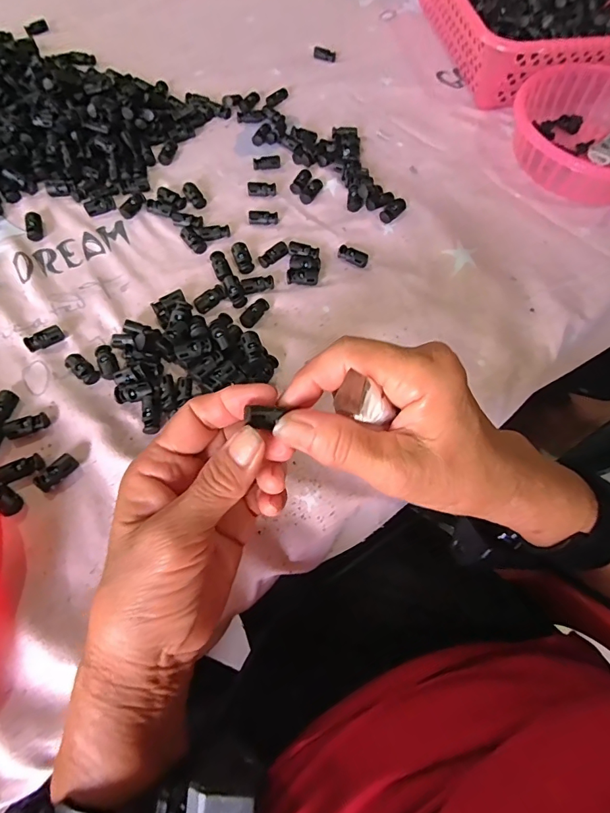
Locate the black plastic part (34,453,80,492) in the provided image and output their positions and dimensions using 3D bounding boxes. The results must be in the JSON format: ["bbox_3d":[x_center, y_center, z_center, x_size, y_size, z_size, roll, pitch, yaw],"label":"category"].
[{"bbox_3d":[-0.167,0.044,0.291,0.012,0.011,0.028,43,70,15],"label":"black plastic part"}]

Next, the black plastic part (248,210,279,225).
[{"bbox_3d":[-0.039,-0.178,0.406,0.028,0.008,0.013,-2,65,-4],"label":"black plastic part"}]

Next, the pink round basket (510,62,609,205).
[{"bbox_3d":[0.293,-0.281,0.443,0.159,0.057,0.156,1,65,-3],"label":"pink round basket"}]

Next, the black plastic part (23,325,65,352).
[{"bbox_3d":[-0.202,-0.053,0.334,0.027,0.009,0.012,-27,70,-15],"label":"black plastic part"}]

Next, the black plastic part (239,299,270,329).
[{"bbox_3d":[-0.042,-0.077,0.354,0.013,0.006,0.029,33,68,11],"label":"black plastic part"}]

